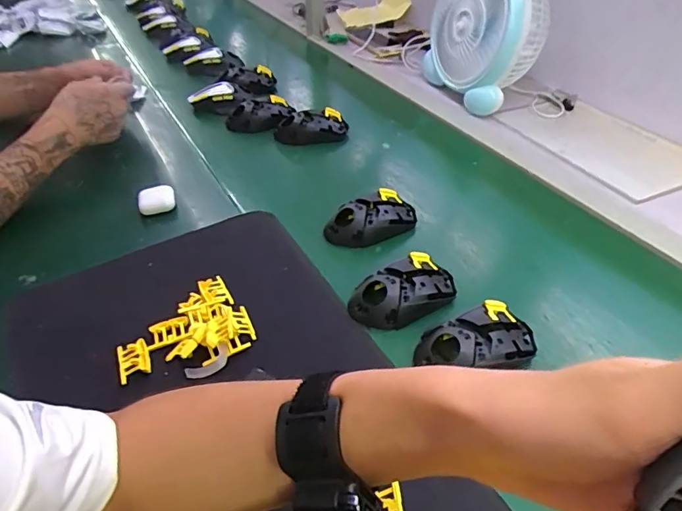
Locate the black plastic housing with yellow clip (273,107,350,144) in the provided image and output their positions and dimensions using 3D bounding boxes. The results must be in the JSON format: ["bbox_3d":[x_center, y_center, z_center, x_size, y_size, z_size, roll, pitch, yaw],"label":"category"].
[{"bbox_3d":[-0.049,-0.209,0.783,0.116,0.043,0.052,-5,42,-10],"label":"black plastic housing with yellow clip"}]

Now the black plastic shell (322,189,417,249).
[{"bbox_3d":[0.035,-0.046,0.593,0.116,0.041,0.057,-23,48,-27],"label":"black plastic shell"}]

